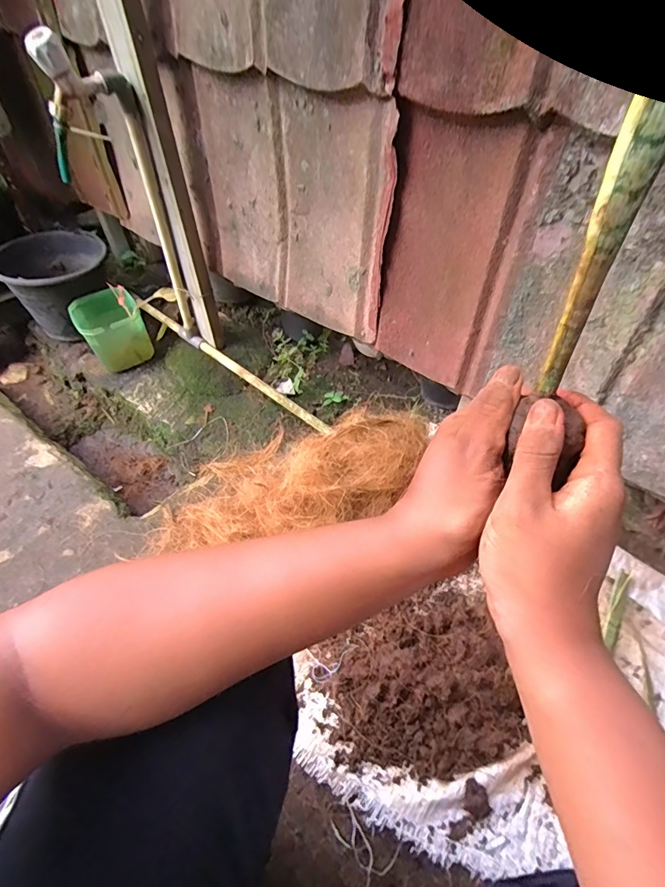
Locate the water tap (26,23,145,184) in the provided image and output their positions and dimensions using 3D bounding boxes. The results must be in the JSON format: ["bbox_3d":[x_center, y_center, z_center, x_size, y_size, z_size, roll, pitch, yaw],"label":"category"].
[{"bbox_3d":[-0.401,-0.549,0.691,0.093,0.174,0.150,18,53,16],"label":"water tap"}]

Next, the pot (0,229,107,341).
[{"bbox_3d":[-0.746,-0.444,1.218,0.276,0.219,0.310,-38,59,-26],"label":"pot"}]

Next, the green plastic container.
[{"bbox_3d":[-0.579,-0.298,1.150,0.152,0.198,0.122,-25,54,-18],"label":"green plastic container"}]

